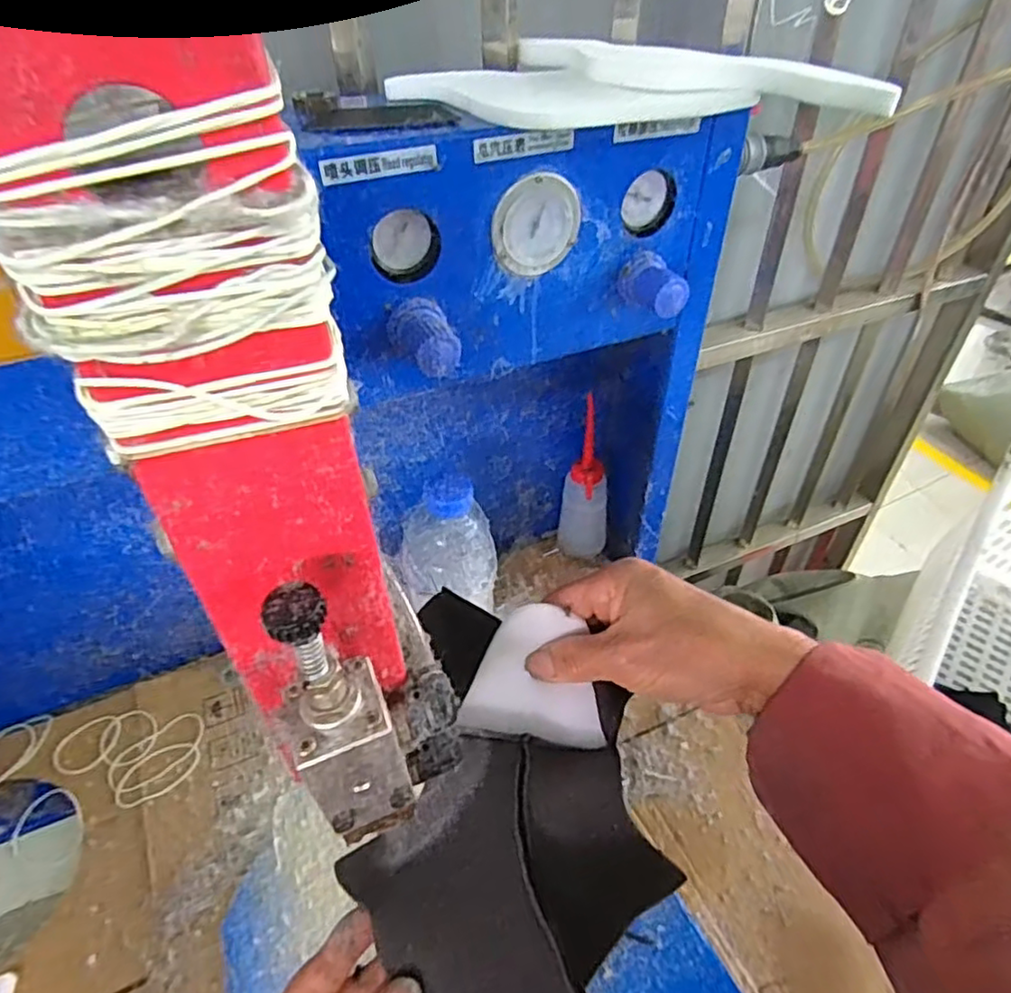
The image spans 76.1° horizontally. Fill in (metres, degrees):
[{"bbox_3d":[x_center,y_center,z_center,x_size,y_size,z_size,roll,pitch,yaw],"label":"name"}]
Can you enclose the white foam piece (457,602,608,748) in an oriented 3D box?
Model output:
[{"bbox_3d":[0.017,0.095,0.352,0.073,0.014,0.069,6,82,3],"label":"white foam piece"}]

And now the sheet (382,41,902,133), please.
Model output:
[{"bbox_3d":[0.070,-0.239,0.377,0.268,0.027,0.093,-2,43,-3],"label":"sheet"}]

